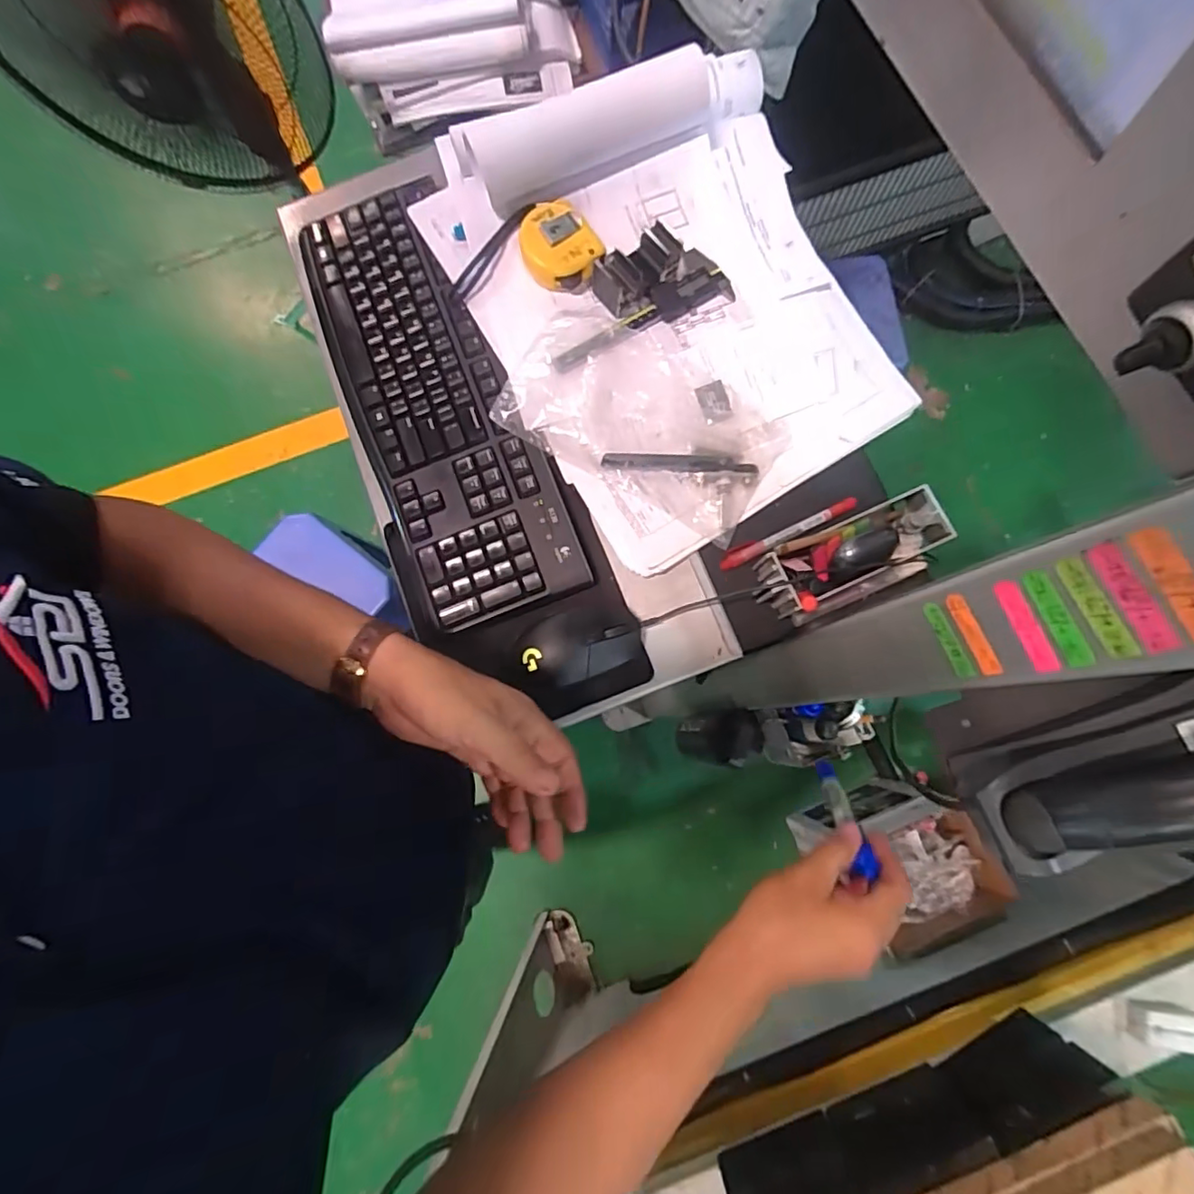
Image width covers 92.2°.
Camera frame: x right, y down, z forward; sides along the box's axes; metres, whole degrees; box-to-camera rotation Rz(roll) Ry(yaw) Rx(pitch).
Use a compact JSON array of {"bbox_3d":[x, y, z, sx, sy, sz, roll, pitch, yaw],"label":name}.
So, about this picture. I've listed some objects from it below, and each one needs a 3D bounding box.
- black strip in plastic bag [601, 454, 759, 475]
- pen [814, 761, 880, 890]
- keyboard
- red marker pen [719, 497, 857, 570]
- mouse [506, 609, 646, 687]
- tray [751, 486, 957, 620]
[{"bbox_3d":[0.072,-0.115,0.497,0.132,0.014,0.012,3,79,2],"label":"black strip in plastic bag"},{"bbox_3d":[0.207,0.182,0.484,0.019,0.140,0.012,14,110,4],"label":"pen"},{"bbox_3d":[-0.153,-0.185,0.527,0.139,0.026,0.434,-23,80,-3],"label":"keyboard"},{"bbox_3d":[0.169,-0.057,0.499,0.132,0.011,0.013,-25,80,-4],"label":"red marker pen"},{"bbox_3d":[-0.014,0.041,0.474,0.106,0.034,0.054,-17,79,-2],"label":"mouse"},{"bbox_3d":[0.212,-0.036,0.477,0.164,0.044,0.061,-26,80,-4],"label":"tray"}]

